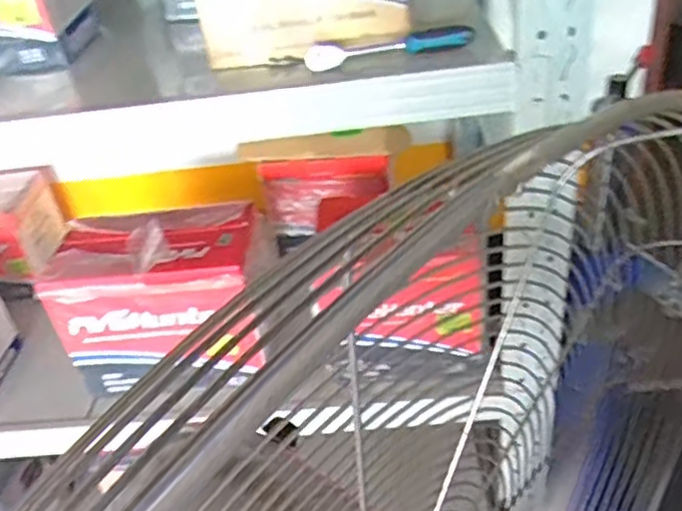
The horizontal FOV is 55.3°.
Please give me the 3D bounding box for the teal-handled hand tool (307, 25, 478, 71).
[{"bbox_3d":[0.052,-0.234,0.732,0.186,0.043,0.021,-3,35,8],"label":"teal-handled hand tool"}]

